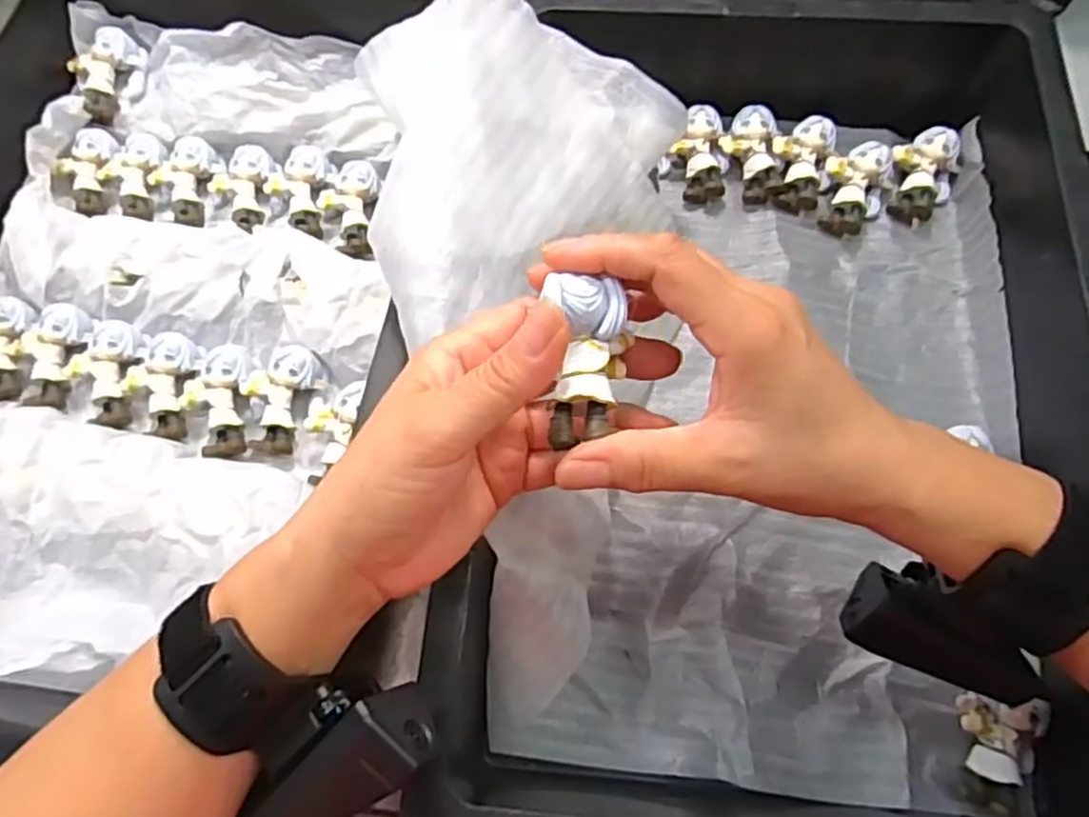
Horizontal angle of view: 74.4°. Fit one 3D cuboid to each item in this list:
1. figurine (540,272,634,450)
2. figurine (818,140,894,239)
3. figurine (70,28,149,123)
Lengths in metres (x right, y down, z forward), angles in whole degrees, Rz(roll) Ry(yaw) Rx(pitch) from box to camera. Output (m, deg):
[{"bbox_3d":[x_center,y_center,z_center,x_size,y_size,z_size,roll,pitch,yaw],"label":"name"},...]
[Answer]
[{"bbox_3d":[0.014,-0.016,0.255,0.027,0.028,0.056,4,88,4],"label":"figurine"},{"bbox_3d":[0.199,-0.142,0.464,0.039,0.027,0.057,23,72,10],"label":"figurine"},{"bbox_3d":[-0.294,-0.222,0.478,0.036,0.020,0.062,14,86,7],"label":"figurine"}]

